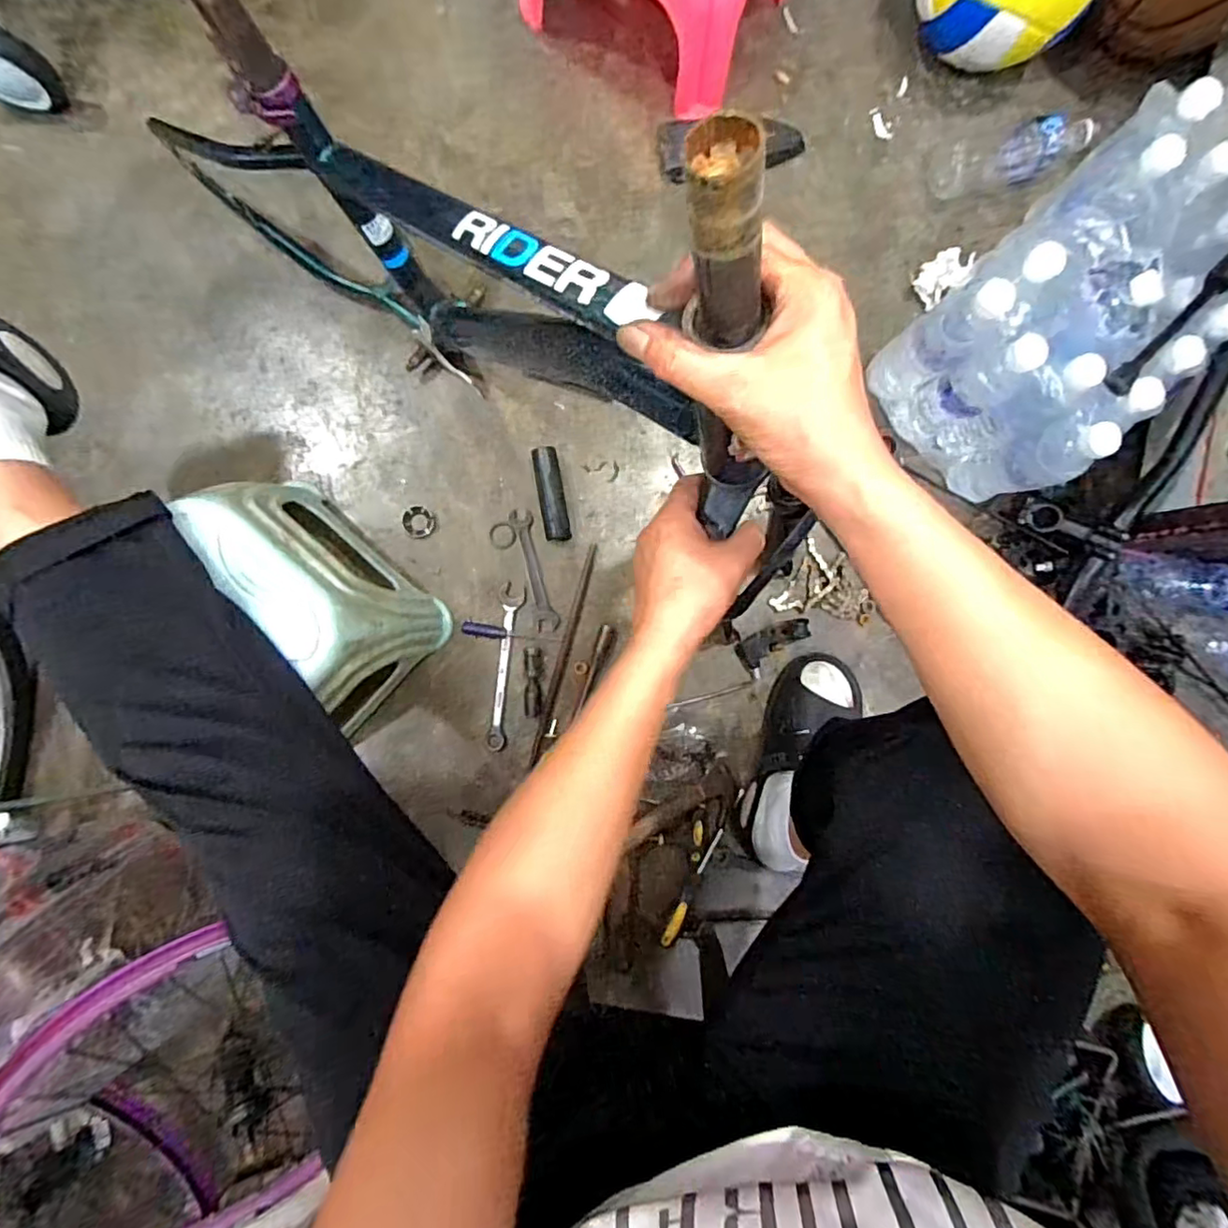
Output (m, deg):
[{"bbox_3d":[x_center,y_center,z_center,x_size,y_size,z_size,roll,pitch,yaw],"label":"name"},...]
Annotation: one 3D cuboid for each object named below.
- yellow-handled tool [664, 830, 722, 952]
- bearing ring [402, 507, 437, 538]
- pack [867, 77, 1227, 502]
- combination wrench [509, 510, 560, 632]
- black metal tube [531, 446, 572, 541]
[{"bbox_3d":[0.103,0.353,0.778,0.020,0.021,0.157,32,73,-1],"label":"yellow-handled tool"},{"bbox_3d":[-0.251,-0.119,0.774,0.042,0.004,0.039,0,91,-1],"label":"bearing ring"},{"bbox_3d":[0.523,-0.344,0.691,0.350,0.220,0.222,-45,91,-1],"label":"pack"},{"bbox_3d":[-0.102,-0.055,0.775,0.032,0.004,0.158,-13,91,-1],"label":"combination wrench"},{"bbox_3d":[-0.080,-0.153,0.766,0.033,0.027,0.118,-10,91,-1],"label":"black metal tube"}]

